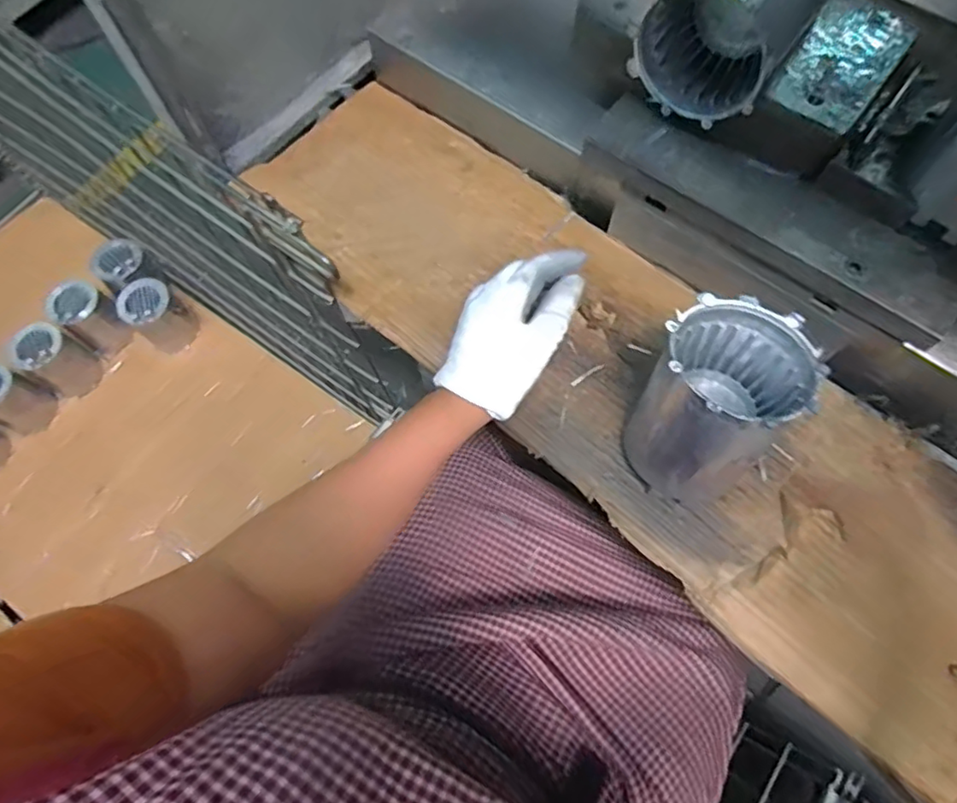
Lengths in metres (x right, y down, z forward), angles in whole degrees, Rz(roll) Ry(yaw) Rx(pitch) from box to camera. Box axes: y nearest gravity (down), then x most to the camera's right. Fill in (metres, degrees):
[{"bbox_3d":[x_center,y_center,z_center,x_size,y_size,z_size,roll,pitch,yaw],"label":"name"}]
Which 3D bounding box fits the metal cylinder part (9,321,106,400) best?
[{"bbox_3d":[-0.738,-0.072,1.042,0.096,0.122,0.092,-1,70,2],"label":"metal cylinder part"}]

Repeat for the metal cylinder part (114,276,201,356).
[{"bbox_3d":[-0.564,-0.152,1.059,0.092,0.118,0.092,36,75,14],"label":"metal cylinder part"}]

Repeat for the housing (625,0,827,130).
[{"bbox_3d":[0.178,-0.270,0.412,0.091,0.088,0.112,34,75,13],"label":"housing"}]

